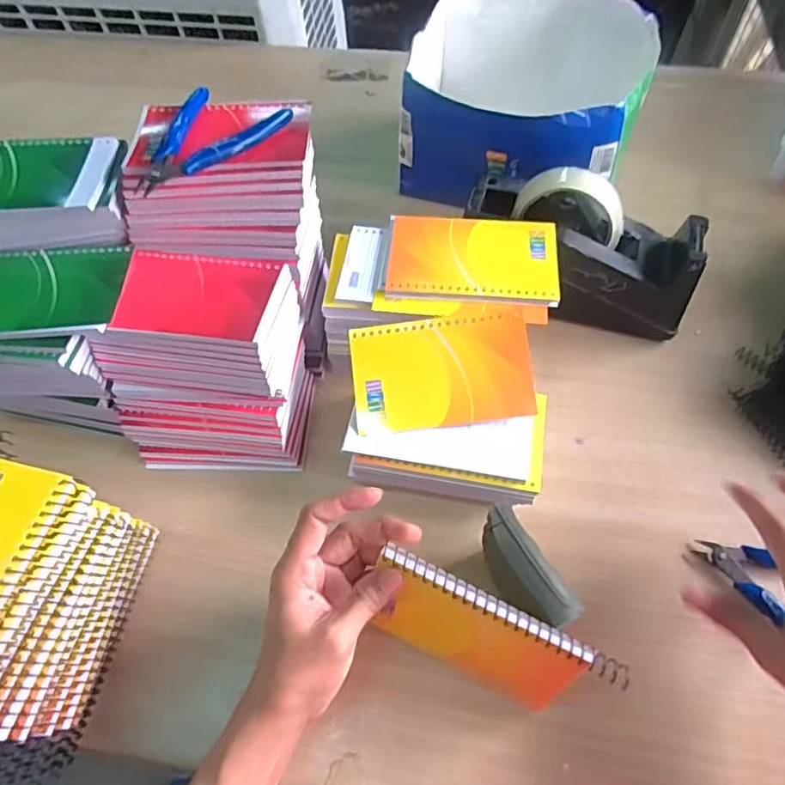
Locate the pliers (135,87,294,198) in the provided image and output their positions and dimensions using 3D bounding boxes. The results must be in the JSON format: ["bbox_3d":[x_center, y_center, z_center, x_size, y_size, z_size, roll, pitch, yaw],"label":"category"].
[{"bbox_3d":[-0.123,-0.184,0.411,0.085,0.012,0.118,5,59,6],"label":"pliers"}]

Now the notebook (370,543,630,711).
[{"bbox_3d":[0.054,0.149,0.341,0.137,0.086,0.013,25,44,10],"label":"notebook"}]

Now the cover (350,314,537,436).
[{"bbox_3d":[0.035,-0.015,0.410,0.126,0.004,0.078,-7,82,5],"label":"cover"}]

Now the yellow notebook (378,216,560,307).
[{"bbox_3d":[0.060,-0.104,0.439,0.132,0.009,0.085,5,60,7],"label":"yellow notebook"}]

